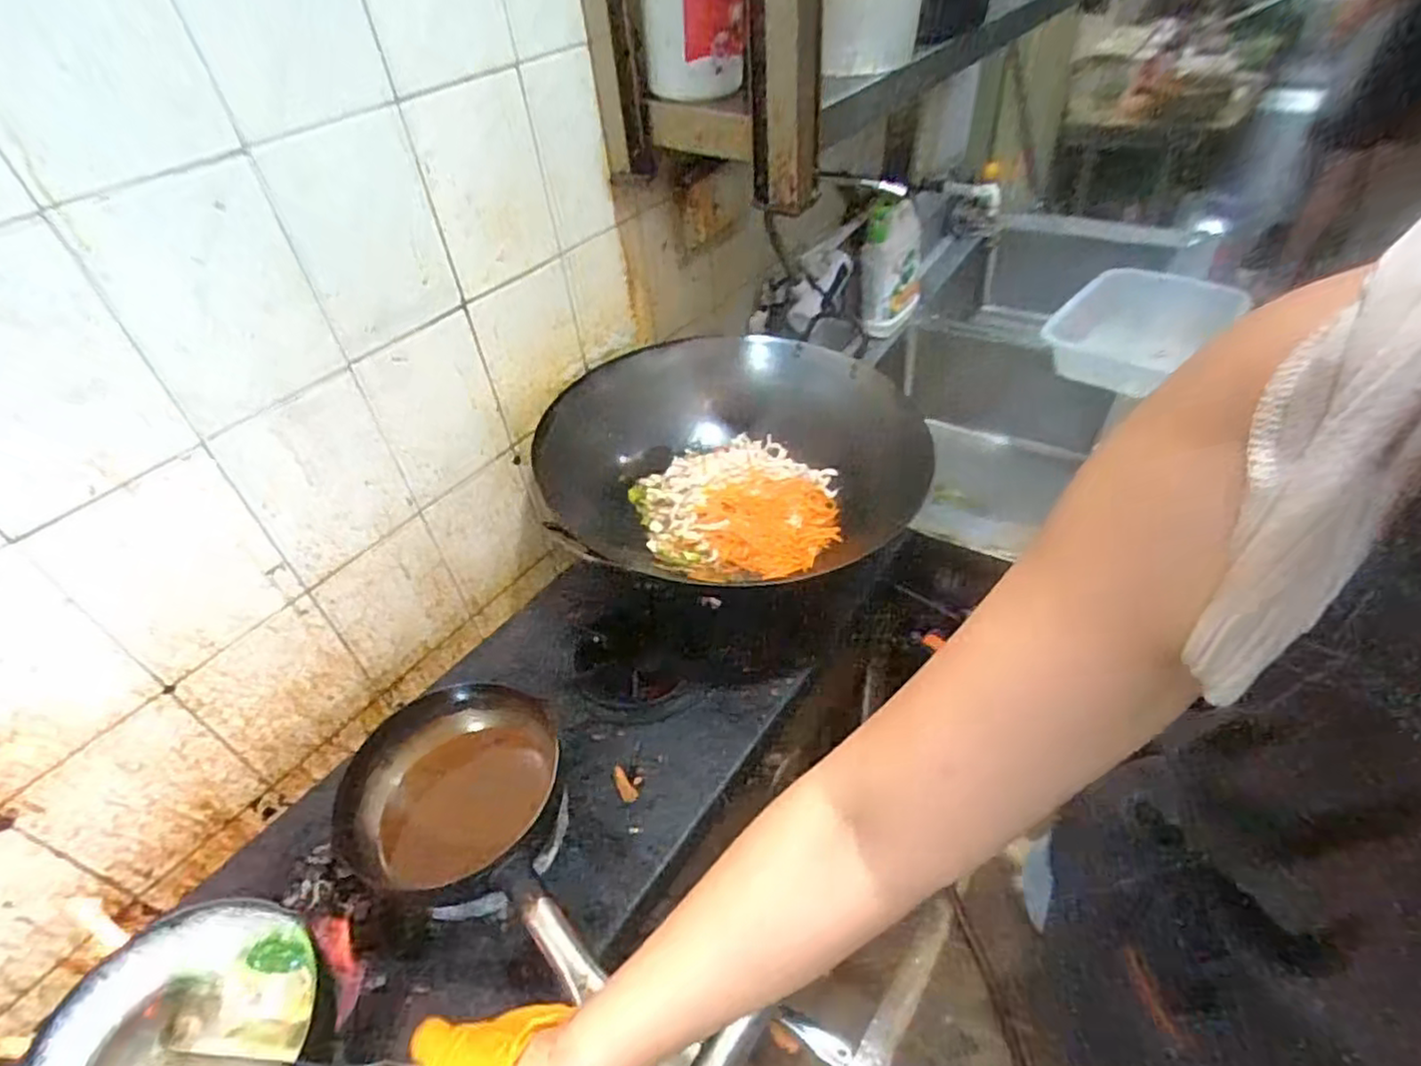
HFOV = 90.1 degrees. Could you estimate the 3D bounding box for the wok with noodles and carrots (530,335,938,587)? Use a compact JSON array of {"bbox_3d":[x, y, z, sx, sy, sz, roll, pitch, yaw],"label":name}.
[{"bbox_3d":[0.026,-0.104,0.975,0.459,0.140,0.403,-34,50,-26],"label":"wok with noodles and carrots"}]

